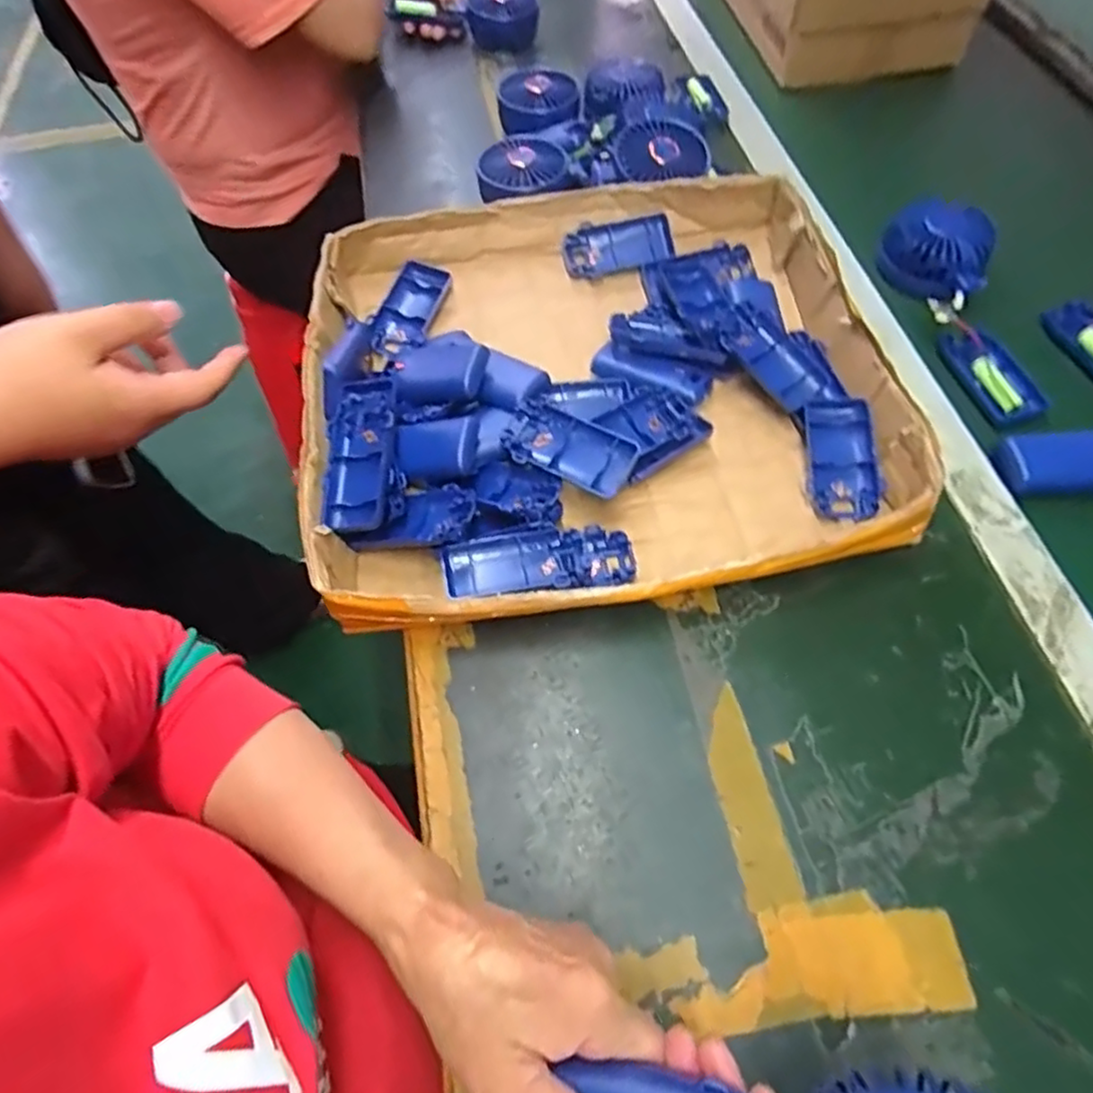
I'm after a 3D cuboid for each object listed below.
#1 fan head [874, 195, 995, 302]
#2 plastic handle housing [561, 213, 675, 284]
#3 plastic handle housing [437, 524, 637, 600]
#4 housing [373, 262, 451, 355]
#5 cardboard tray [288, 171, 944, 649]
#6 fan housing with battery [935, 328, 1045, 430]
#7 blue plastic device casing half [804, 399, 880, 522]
[{"bbox_3d":[0.337,-0.256,0.571,0.085,0.050,0.070,20,64,13],"label":"fan head"},{"bbox_3d":[0.064,-0.267,0.596,0.095,0.022,0.047,-12,87,1],"label":"plastic handle housing"},{"bbox_3d":[-0.005,0.012,0.446,0.125,0.030,0.047,-10,61,-3],"label":"plastic handle housing"},{"bbox_3d":[-0.116,-0.201,0.567,0.042,0.025,0.089,18,63,12],"label":"housing"},{"bbox_3d":[0.030,-0.130,0.501,0.408,0.057,0.373,-9,61,-3],"label":"cardboard tray"},{"bbox_3d":[0.355,-0.135,0.532,0.037,0.019,0.093,-16,61,-6],"label":"fan housing with battery"},{"bbox_3d":[0.211,-0.063,0.479,0.045,0.017,0.094,3,61,4],"label":"blue plastic device casing half"}]

